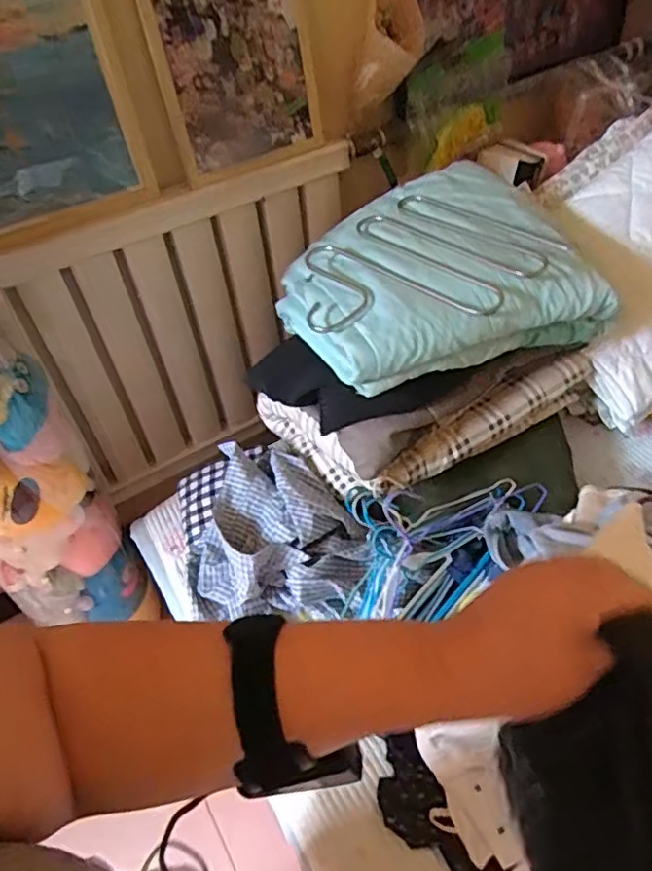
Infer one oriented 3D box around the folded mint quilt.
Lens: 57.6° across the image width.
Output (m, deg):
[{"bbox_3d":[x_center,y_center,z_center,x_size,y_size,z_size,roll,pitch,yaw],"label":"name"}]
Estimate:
[{"bbox_3d":[0.163,-0.249,0.953,0.446,0.142,0.393,-22,50,-13],"label":"folded mint quilt"}]

